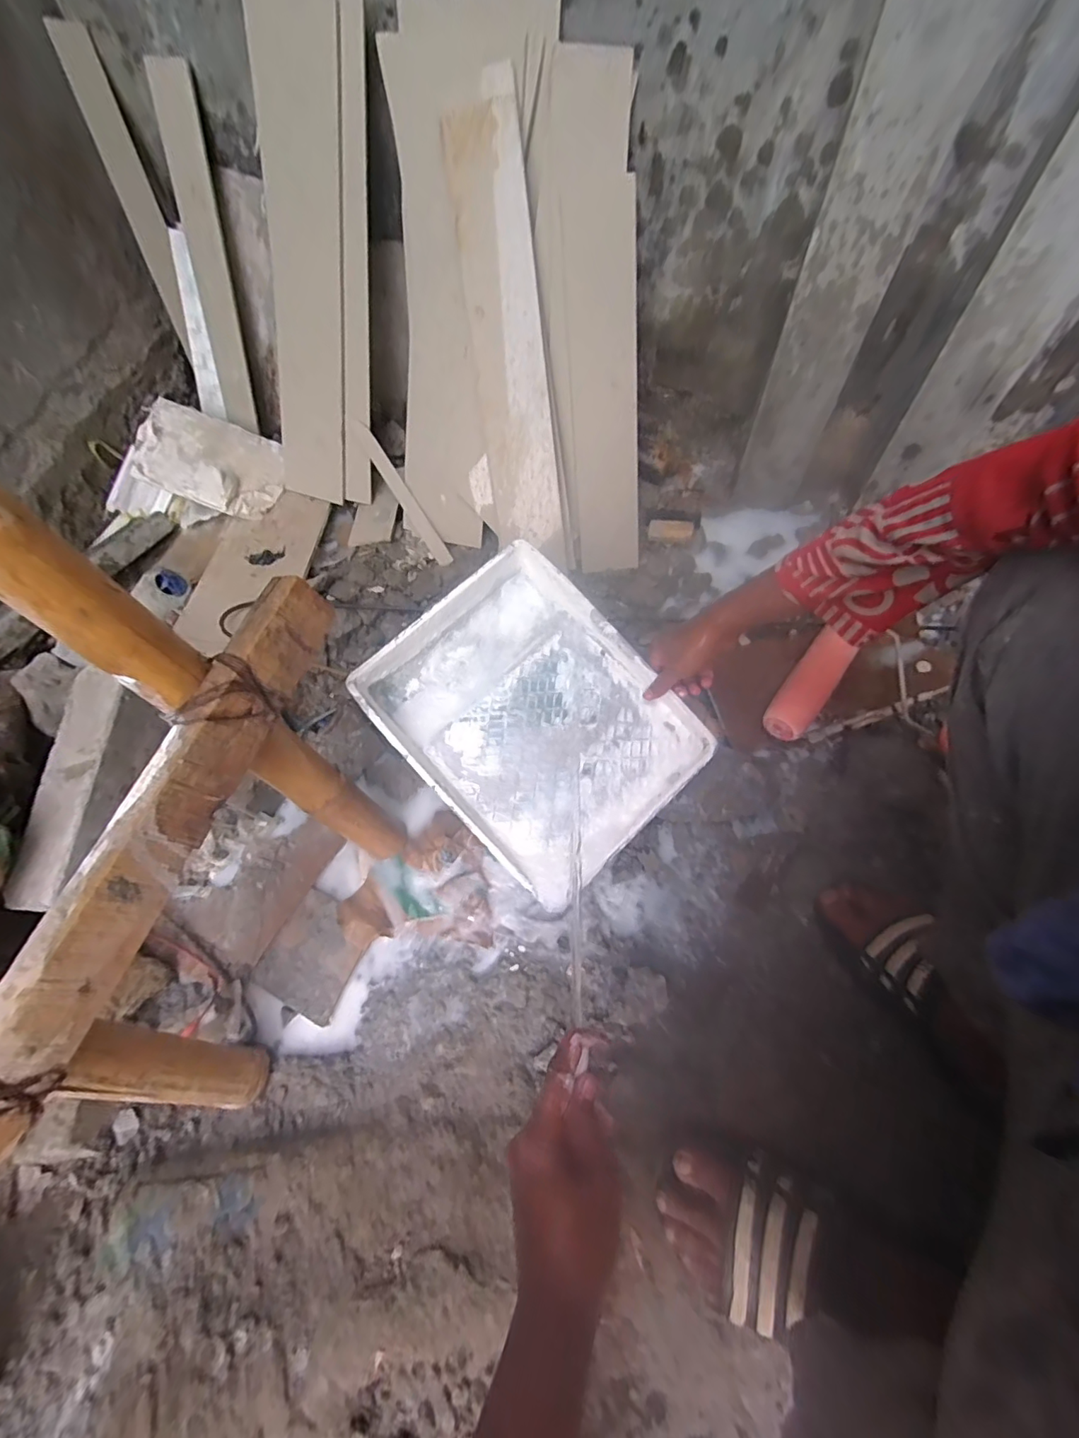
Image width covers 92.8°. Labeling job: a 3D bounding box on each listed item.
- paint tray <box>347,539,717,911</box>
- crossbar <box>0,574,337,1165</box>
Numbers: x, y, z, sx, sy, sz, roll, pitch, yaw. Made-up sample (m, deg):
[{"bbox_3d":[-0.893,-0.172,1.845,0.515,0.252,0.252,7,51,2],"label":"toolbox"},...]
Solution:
[{"bbox_3d":[-0.004,-0.002,0.629,0.288,0.077,0.357,-43,78,-11],"label":"paint tray"},{"bbox_3d":[-0.300,0.082,0.407,0.051,0.076,0.456,18,64,13],"label":"crossbar"}]

